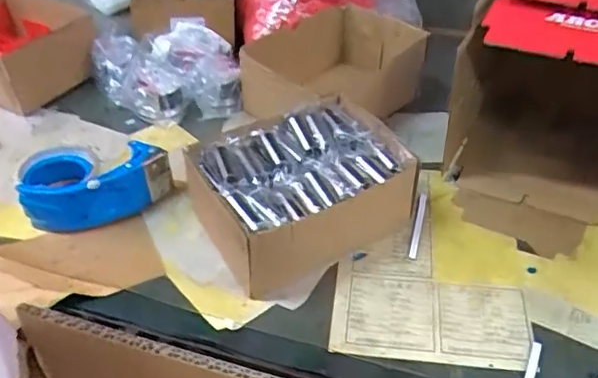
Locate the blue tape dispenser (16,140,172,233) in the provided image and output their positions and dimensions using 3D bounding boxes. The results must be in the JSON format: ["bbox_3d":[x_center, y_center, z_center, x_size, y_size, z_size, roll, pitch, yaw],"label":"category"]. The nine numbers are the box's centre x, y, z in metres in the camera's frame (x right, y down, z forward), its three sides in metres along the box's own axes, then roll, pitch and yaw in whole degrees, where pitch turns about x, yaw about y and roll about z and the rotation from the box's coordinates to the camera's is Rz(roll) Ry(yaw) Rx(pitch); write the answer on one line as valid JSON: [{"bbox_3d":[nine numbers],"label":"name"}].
[{"bbox_3d":[-0.222,-0.006,0.651,0.154,0.055,0.086,-2,42,-1],"label":"blue tape dispenser"}]

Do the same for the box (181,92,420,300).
[{"bbox_3d":[-0.002,-0.002,0.612,0.209,0.082,0.157,-20,45,-20],"label":"box"}]

